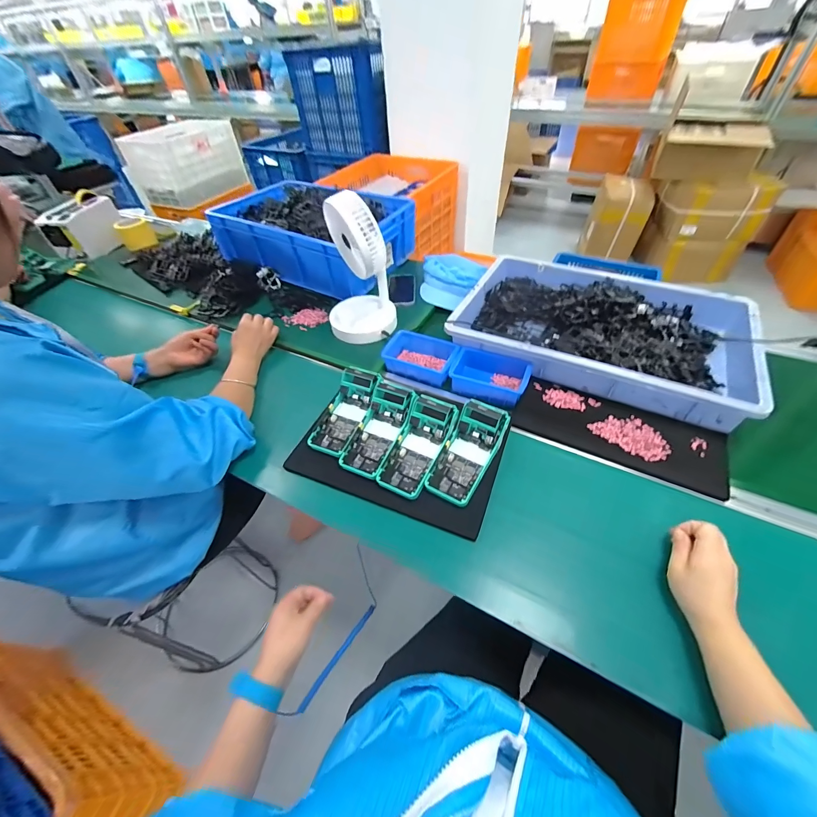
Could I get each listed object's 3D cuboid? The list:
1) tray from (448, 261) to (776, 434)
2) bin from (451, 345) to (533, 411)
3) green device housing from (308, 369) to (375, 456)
[{"bbox_3d":[0.418,-0.182,0.793,0.573,0.079,0.368,20,53,21],"label":"tray"},{"bbox_3d":[0.171,-0.065,0.747,0.153,0.057,0.105,15,51,17],"label":"bin"},{"bbox_3d":[-0.119,-0.003,0.665,0.075,0.054,0.178,17,51,18],"label":"green device housing"}]

